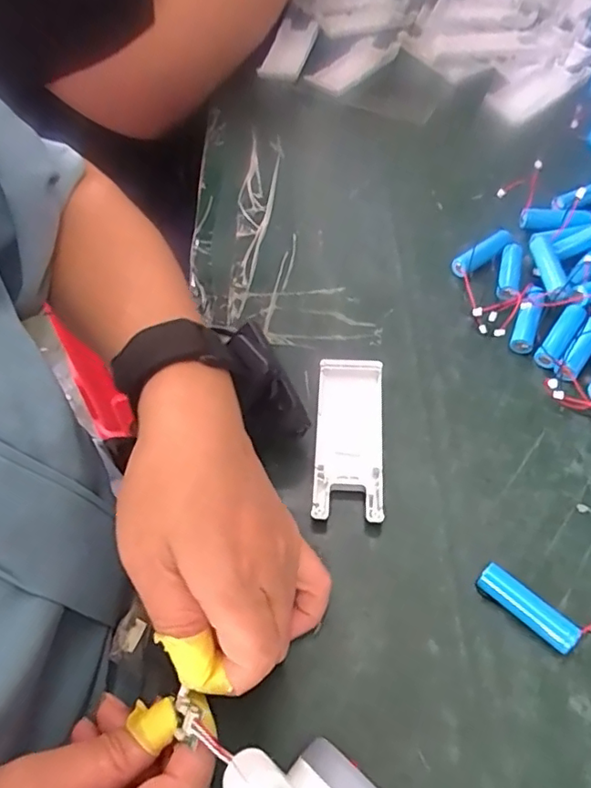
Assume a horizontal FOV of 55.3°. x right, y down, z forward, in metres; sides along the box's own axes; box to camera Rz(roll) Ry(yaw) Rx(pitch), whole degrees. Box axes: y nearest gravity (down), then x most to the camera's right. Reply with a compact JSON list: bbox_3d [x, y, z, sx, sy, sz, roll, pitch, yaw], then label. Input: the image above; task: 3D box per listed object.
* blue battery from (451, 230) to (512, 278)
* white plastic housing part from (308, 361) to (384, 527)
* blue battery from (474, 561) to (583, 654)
[{"bbox_3d":[0.137,-0.103,0.414,0.049,0.013,0.017,-34,61,-17],"label":"blue battery"},{"bbox_3d":[0.032,0.026,0.336,0.039,0.012,0.103,2,57,6],"label":"white plastic housing part"},{"bbox_3d":[0.114,0.106,0.278,0.049,0.015,0.014,37,67,25],"label":"blue battery"}]

